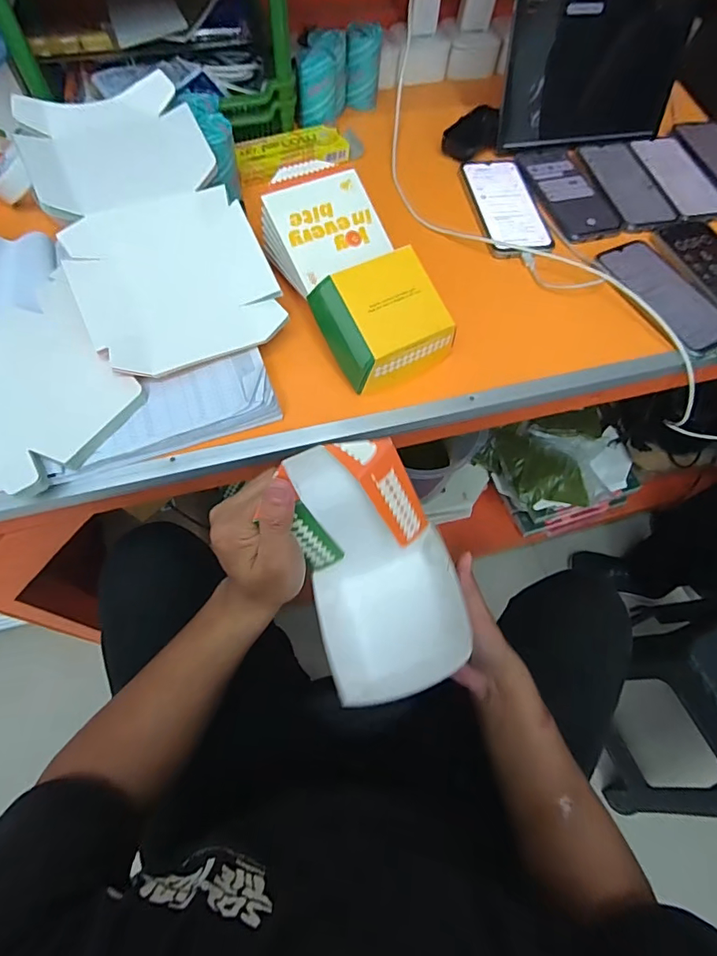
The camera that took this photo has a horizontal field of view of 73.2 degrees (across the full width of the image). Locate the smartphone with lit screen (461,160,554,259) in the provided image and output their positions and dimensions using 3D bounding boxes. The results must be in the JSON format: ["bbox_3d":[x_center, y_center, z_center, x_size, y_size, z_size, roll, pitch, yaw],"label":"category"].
[{"bbox_3d":[0.184,-0.340,0.605,0.077,0.010,0.170,-7,65,-7],"label":"smartphone with lit screen"}]

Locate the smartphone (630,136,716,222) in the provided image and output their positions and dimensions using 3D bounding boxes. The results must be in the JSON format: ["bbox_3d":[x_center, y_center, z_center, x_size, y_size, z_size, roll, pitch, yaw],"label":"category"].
[{"bbox_3d":[0.436,-0.405,0.652,0.075,0.008,0.171,-6,65,-7],"label":"smartphone"}]

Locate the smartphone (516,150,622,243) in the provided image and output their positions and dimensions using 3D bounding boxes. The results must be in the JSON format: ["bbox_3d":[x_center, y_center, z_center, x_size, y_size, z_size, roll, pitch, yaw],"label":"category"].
[{"bbox_3d":[0.270,-0.368,0.623,0.082,0.005,0.167,-14,66,-10],"label":"smartphone"}]

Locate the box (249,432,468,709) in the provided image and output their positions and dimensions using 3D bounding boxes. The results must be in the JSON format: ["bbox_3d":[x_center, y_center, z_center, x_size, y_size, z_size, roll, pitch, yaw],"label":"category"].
[{"bbox_3d":[0.016,0.063,0.369,0.115,0.206,0.088,-21,25,-13],"label":"box"}]

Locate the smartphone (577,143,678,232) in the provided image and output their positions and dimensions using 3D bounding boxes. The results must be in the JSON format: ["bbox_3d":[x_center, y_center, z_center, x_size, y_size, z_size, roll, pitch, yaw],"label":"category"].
[{"bbox_3d":[0.356,-0.389,0.639,0.081,0.004,0.170,-8,65,-8],"label":"smartphone"}]

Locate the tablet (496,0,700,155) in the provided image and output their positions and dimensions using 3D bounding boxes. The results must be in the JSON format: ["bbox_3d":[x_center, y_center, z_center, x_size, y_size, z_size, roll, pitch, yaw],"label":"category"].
[{"bbox_3d":[0.304,-0.521,0.618,0.241,0.156,0.015,-11,47,-8],"label":"tablet"}]

